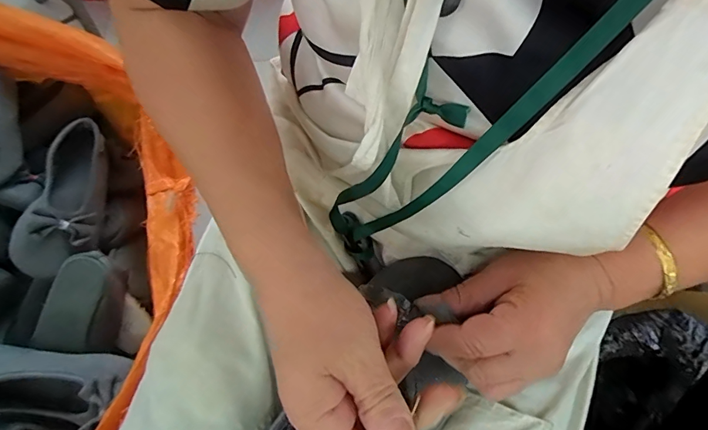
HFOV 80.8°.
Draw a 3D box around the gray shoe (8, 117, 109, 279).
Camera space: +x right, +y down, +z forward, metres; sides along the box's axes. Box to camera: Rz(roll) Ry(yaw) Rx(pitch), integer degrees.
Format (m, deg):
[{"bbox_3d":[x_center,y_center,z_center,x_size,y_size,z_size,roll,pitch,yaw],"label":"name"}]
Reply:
[{"bbox_3d":[-0.400,-0.026,0.574,0.084,0.062,0.224,-8,64,-6],"label":"gray shoe"}]

